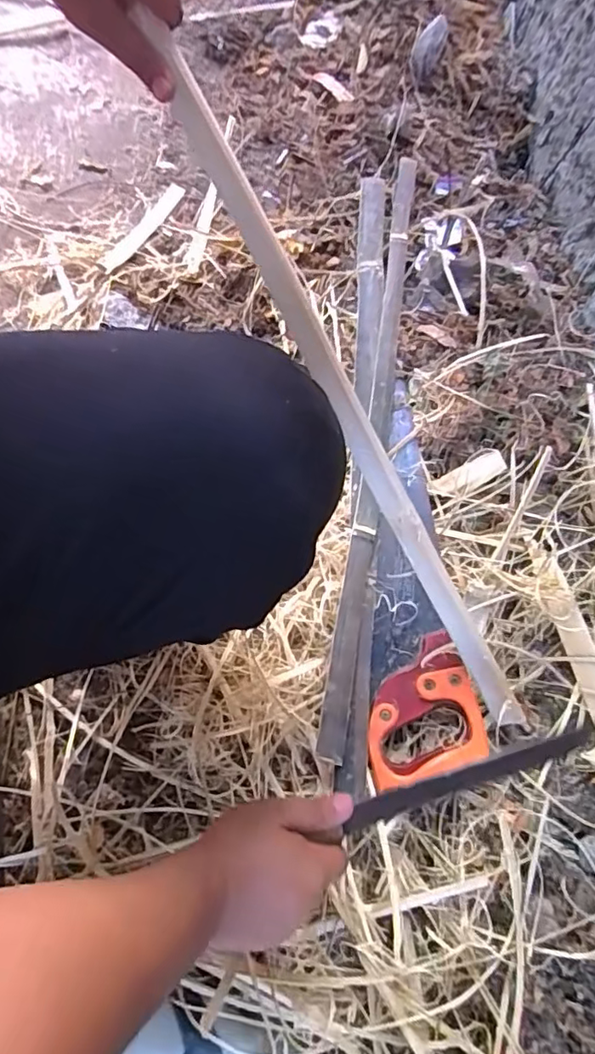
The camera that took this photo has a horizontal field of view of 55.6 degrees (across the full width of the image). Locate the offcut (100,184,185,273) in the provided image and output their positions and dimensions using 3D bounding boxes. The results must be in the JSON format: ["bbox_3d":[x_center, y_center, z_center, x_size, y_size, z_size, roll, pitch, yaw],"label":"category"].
[{"bbox_3d":[-0.240,-0.465,0.877,0.026,0.008,0.198,28,68,4],"label":"offcut"}]

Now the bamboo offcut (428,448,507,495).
[{"bbox_3d":[0.192,-0.060,0.642,0.083,0.007,0.034,-28,67,25],"label":"bamboo offcut"}]

